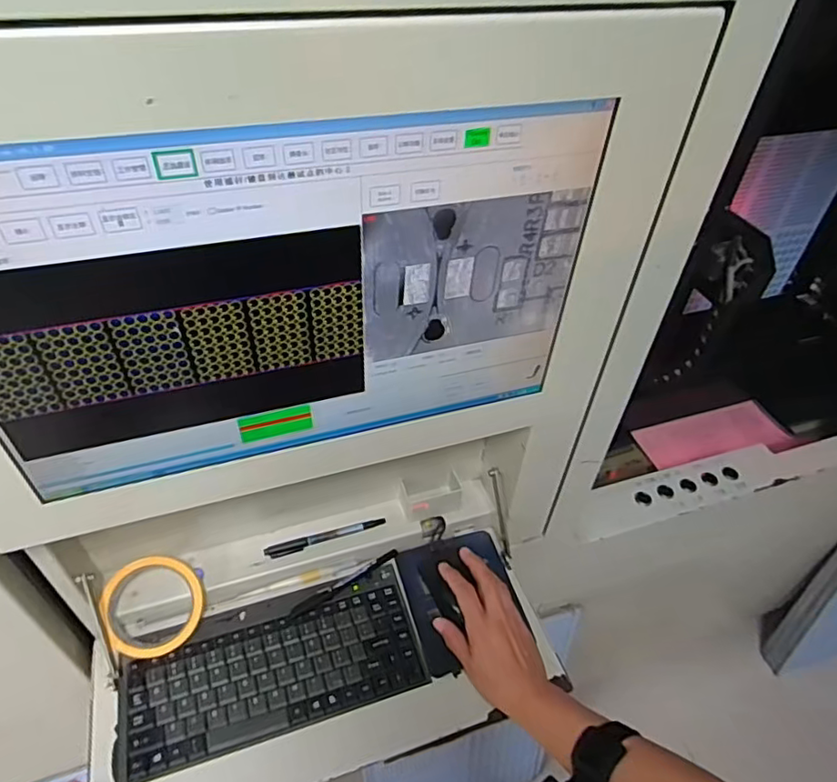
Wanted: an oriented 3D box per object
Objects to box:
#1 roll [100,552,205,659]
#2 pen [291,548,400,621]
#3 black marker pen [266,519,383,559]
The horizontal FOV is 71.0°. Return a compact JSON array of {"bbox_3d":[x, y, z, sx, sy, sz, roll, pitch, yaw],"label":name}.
[{"bbox_3d":[-0.271,0.220,0.602,0.095,0.034,0.095,-21,80,-25],"label":"roll"},{"bbox_3d":[-0.082,0.216,0.662,0.136,0.010,0.011,-24,51,-25],"label":"pen"},{"bbox_3d":[-0.105,0.167,0.669,0.136,0.011,0.011,-13,47,-17],"label":"black marker pen"}]

